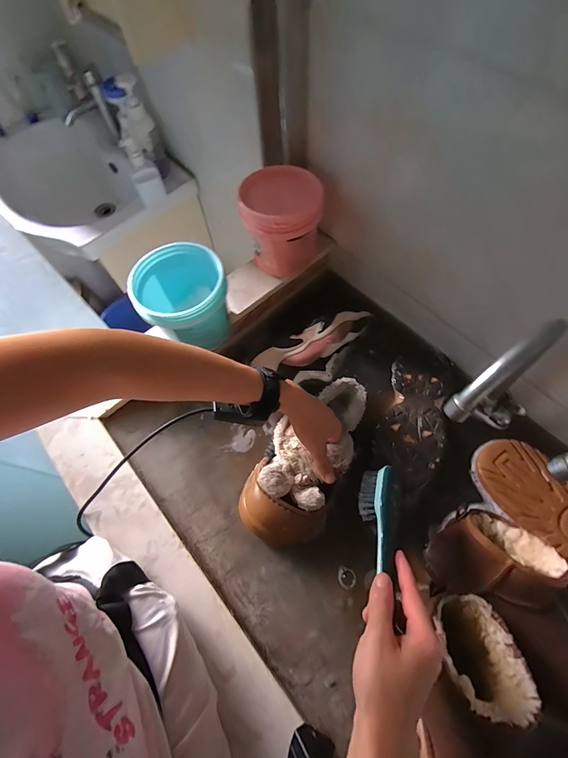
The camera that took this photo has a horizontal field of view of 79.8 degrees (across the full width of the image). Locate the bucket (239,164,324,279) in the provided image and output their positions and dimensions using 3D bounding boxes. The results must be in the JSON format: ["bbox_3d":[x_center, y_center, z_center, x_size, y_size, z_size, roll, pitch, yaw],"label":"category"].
[{"bbox_3d":[-0.006,-0.240,0.542,0.110,0.133,0.111,-1,65,2],"label":"bucket"}]

